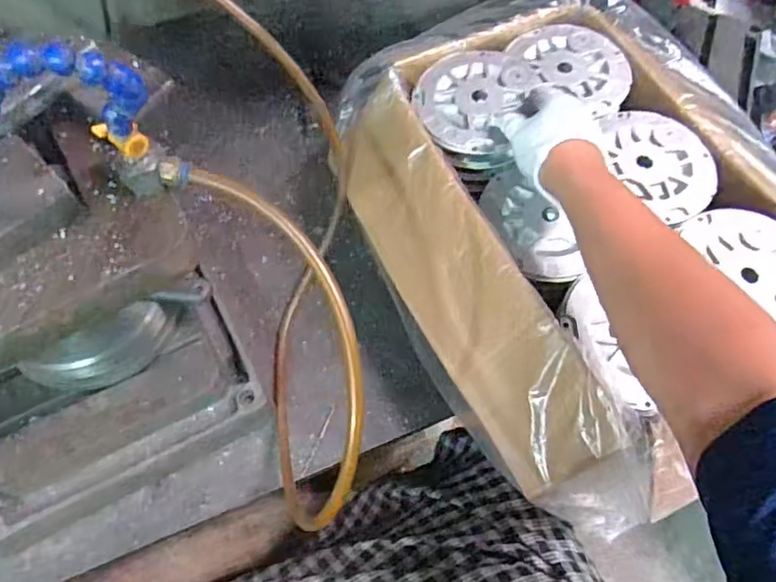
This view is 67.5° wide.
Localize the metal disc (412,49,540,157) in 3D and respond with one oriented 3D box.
[{"bbox_3d":[0.086,-0.204,0.608,0.110,0.018,0.134,25,63,11],"label":"metal disc"}]

